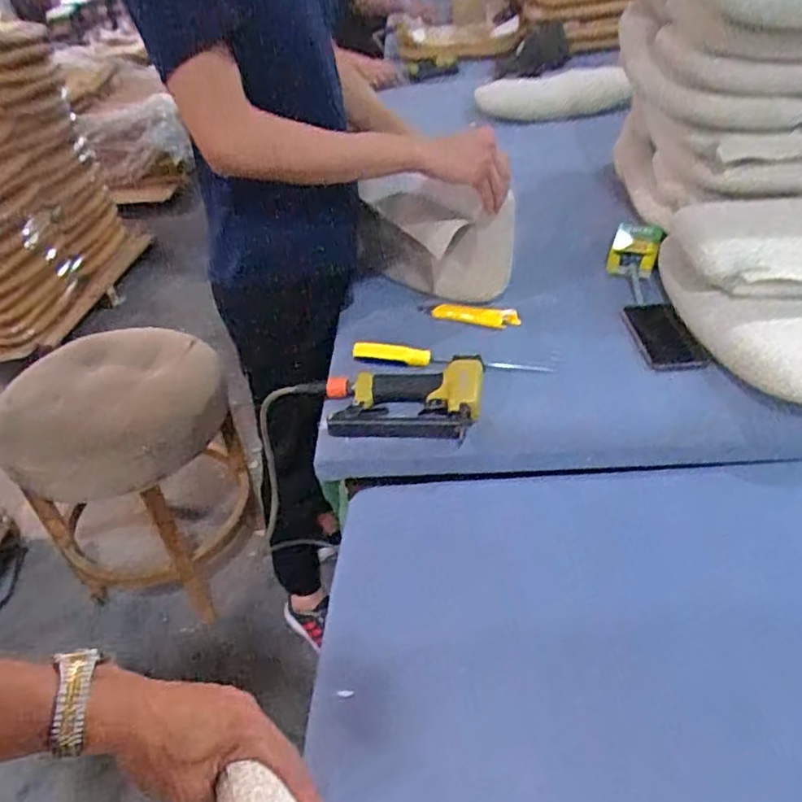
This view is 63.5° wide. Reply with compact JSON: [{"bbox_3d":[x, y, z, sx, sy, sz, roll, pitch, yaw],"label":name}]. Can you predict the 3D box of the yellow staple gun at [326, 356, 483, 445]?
[{"bbox_3d":[0.000,-0.005,0.857,0.213,0.053,0.115,1,40,10],"label":"yellow staple gun"}]

